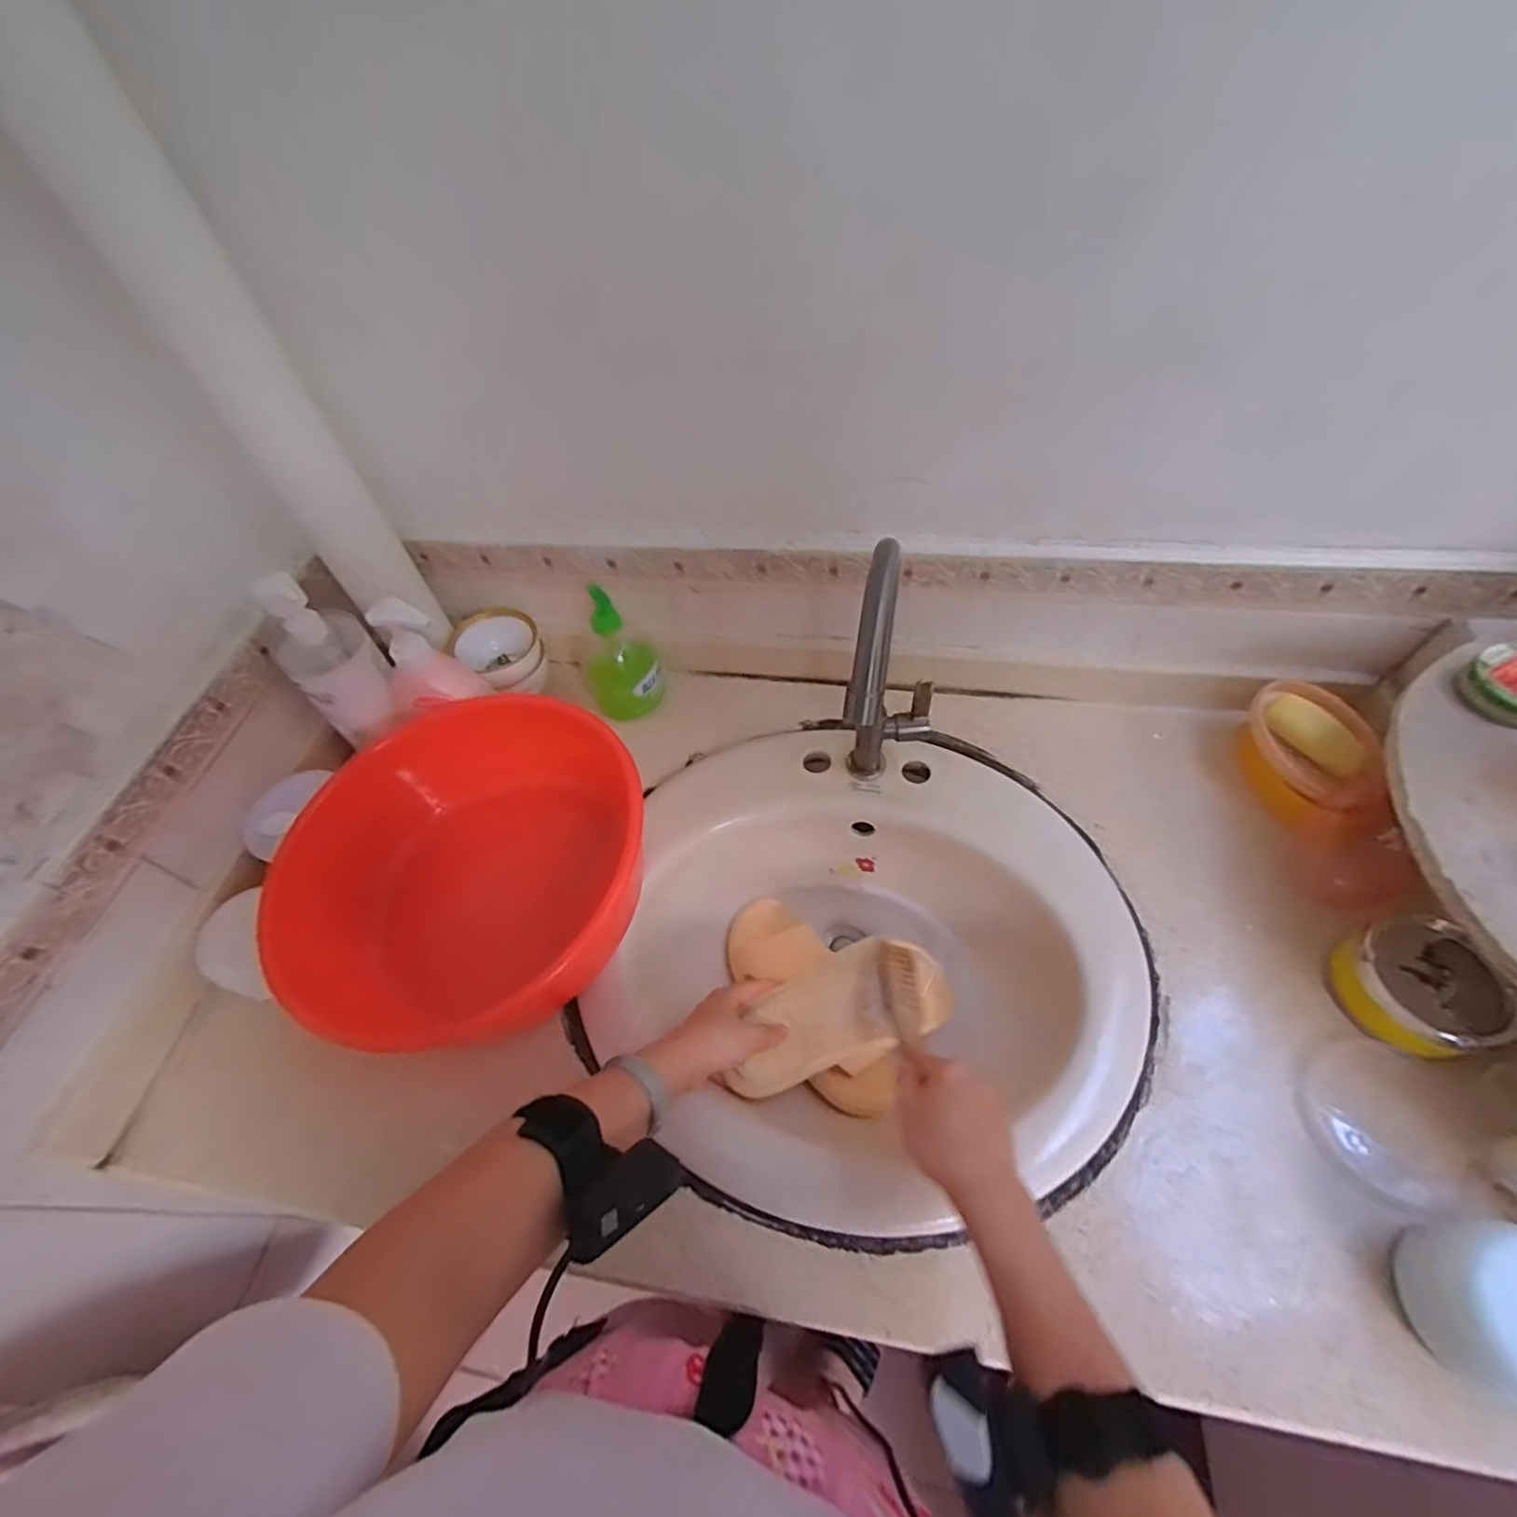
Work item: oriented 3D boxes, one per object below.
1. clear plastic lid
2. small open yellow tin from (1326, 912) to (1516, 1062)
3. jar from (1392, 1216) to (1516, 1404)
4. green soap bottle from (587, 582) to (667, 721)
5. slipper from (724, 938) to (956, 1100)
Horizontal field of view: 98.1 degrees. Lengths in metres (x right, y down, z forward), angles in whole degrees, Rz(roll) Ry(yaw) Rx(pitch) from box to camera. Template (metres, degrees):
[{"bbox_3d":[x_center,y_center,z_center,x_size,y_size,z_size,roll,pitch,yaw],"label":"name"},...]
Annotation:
[{"bbox_3d":[0.457,0.266,0.482,0.103,0.022,0.105,-3,55,4],"label":"clear plastic lid"},{"bbox_3d":[0.509,0.179,0.510,0.082,0.048,0.101,-26,56,-12],"label":"small open yellow tin"},{"bbox_3d":[0.445,0.327,0.391,0.075,0.058,0.086,5,56,9],"label":"jar"},{"bbox_3d":[-0.156,-0.121,0.720,0.084,0.161,0.073,-18,55,-7],"label":"green soap bottle"},{"bbox_3d":[0.088,0.220,0.578,0.206,0.072,0.095,-13,52,-27],"label":"slipper"}]

